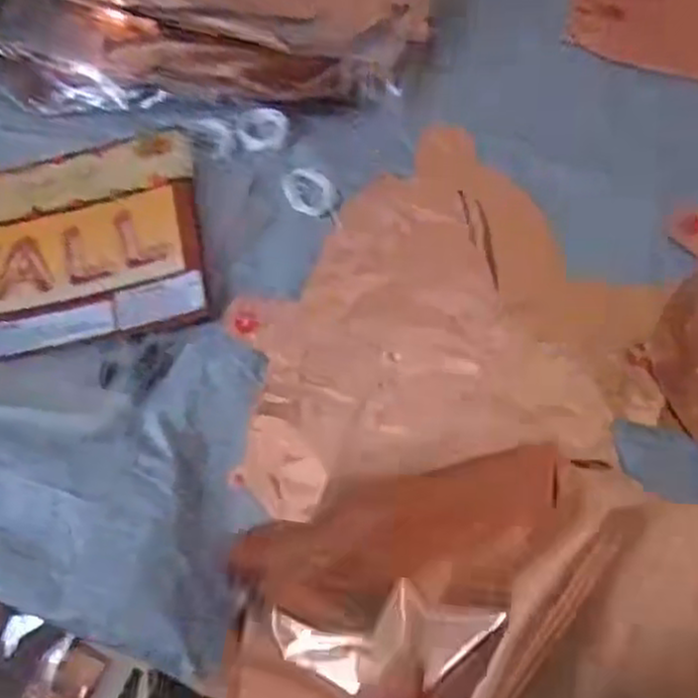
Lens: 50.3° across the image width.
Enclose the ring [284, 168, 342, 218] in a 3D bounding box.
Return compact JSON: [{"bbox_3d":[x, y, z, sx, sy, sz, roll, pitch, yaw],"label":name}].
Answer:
[{"bbox_3d":[-0.026,-0.109,0.509,0.033,0.004,0.050,-23,62,-8],"label":"ring"}]

